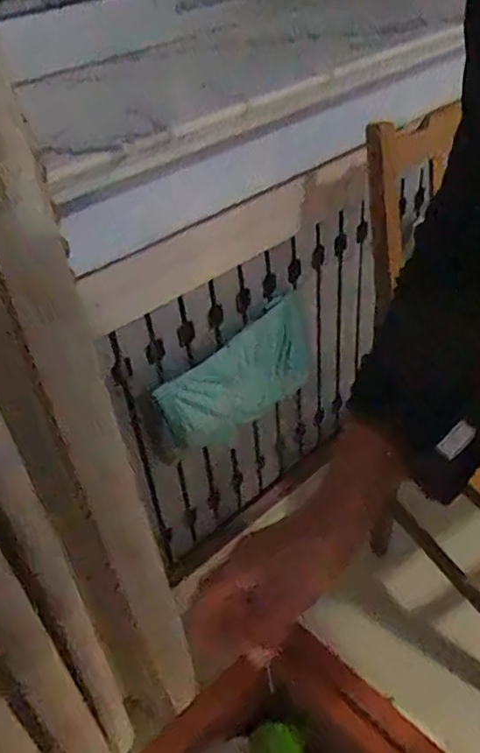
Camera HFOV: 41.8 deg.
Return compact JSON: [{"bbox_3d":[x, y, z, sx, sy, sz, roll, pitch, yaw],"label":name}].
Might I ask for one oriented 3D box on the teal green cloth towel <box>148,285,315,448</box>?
[{"bbox_3d":[0.003,0.004,1.092,0.036,0.173,0.346,26,49,36],"label":"teal green cloth towel"}]

